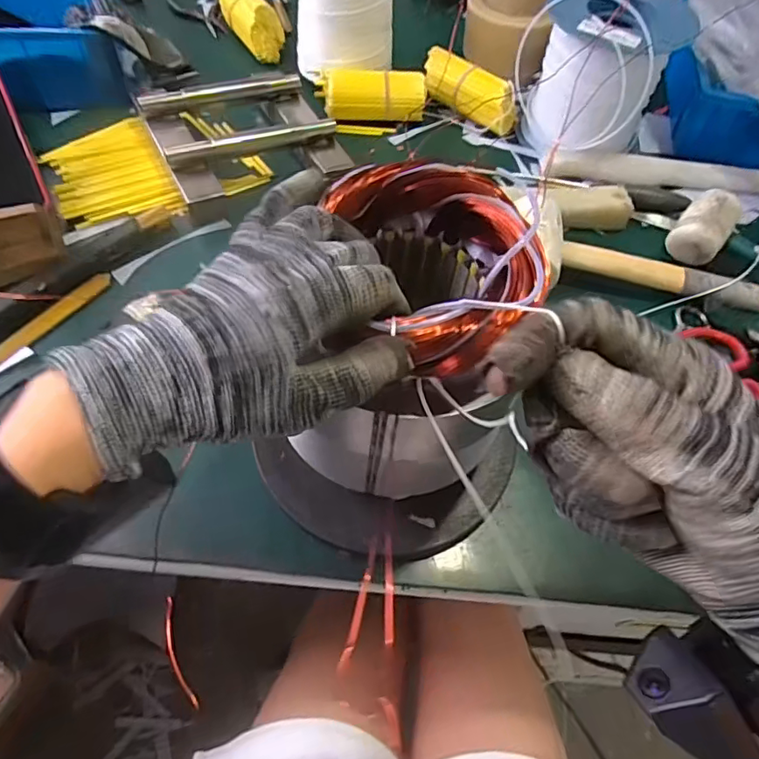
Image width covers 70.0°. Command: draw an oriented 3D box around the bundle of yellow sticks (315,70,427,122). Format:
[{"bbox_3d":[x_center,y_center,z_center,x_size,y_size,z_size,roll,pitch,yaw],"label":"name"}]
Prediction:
[{"bbox_3d":[-0.010,-0.333,0.643,0.128,0.049,0.049,2,56,-4],"label":"bundle of yellow sticks"}]

